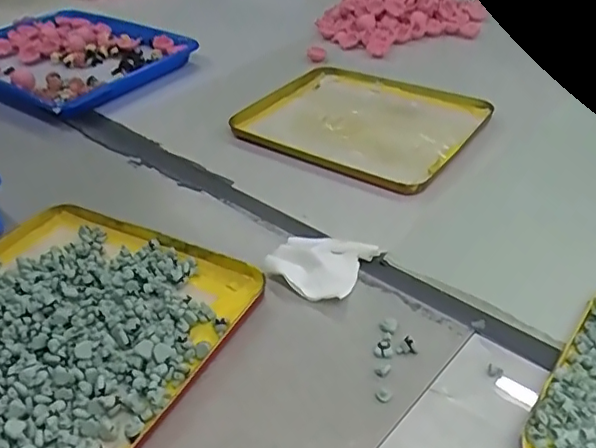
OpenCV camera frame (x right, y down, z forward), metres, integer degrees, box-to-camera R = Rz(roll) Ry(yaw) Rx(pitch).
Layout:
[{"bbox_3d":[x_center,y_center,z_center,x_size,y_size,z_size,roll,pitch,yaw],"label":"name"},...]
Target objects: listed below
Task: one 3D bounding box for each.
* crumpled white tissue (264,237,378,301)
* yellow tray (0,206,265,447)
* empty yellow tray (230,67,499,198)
[{"bbox_3d":[0.017,0.030,0.462,0.072,0.015,0.067,17,42,26],"label":"crumpled white tissue"},{"bbox_3d":[-0.184,0.077,0.418,0.251,0.026,0.241,15,42,24],"label":"yellow tray"},{"bbox_3d":[0.077,-0.123,0.649,0.240,0.018,0.209,23,45,32],"label":"empty yellow tray"}]

